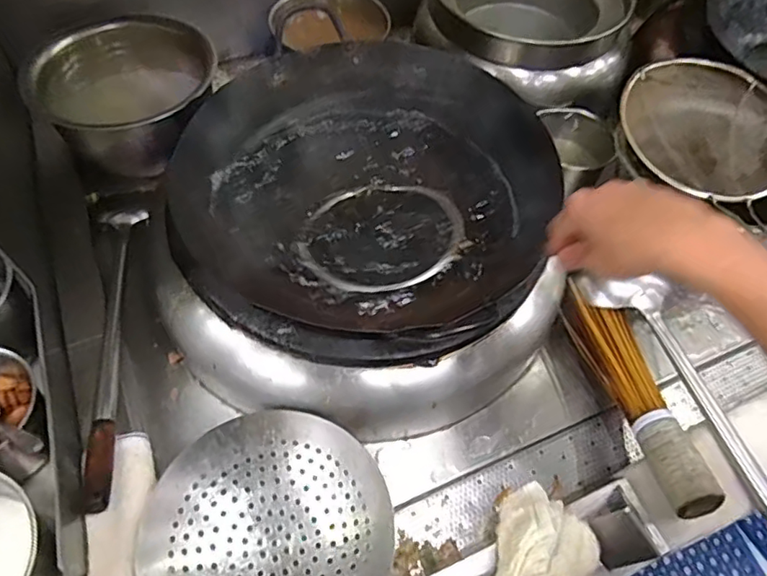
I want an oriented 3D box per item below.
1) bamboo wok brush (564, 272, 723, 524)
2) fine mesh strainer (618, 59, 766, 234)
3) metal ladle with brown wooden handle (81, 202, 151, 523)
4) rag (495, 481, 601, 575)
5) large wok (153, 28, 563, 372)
[{"bbox_3d":[0.284,0.108,0.643,0.063,0.054,0.290,-10,56,-10],"label":"bamboo wok brush"},{"bbox_3d":[0.451,-0.212,0.793,0.239,0.062,0.252,-35,63,-24],"label":"fine mesh strainer"},{"bbox_3d":[-0.313,0.052,0.666,0.056,0.047,0.417,-9,56,-8],"label":"metal ladle with brown wooden handle"},{"bbox_3d":[0.153,0.244,0.523,0.089,0.050,0.125,10,55,5],"label":"rag"},{"bbox_3d":[-0.021,-0.123,0.686,0.416,0.093,0.427,14,55,7],"label":"large wok"}]

